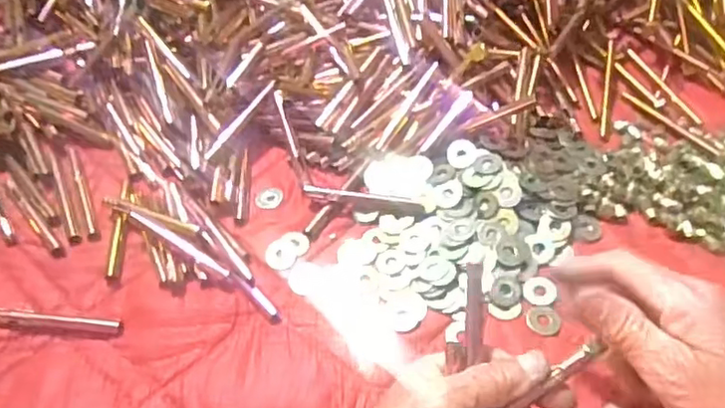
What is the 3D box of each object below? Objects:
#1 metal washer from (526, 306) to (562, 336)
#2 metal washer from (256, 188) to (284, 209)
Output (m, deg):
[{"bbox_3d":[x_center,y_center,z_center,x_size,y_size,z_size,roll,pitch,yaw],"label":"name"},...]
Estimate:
[{"bbox_3d":[0.120,0.077,0.414,0.022,0.004,0.020,-2,54,2],"label":"metal washer"},{"bbox_3d":[-0.072,-0.005,0.486,0.017,0.004,0.021,23,59,19],"label":"metal washer"}]

